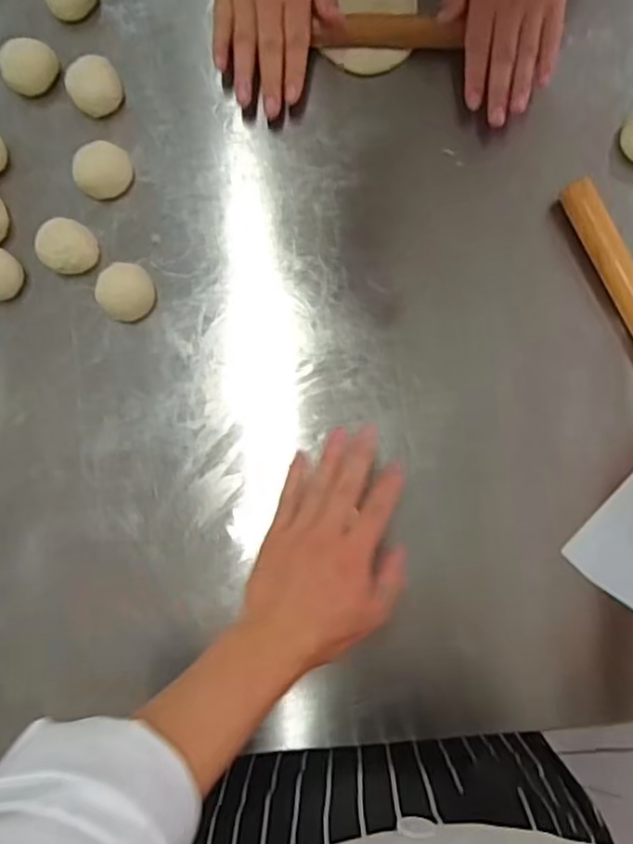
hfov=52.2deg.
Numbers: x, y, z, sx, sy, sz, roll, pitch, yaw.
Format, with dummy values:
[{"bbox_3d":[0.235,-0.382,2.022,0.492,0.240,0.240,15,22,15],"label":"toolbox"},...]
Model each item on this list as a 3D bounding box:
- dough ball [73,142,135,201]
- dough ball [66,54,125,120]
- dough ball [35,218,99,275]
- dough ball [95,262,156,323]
[{"bbox_3d":[-0.183,-0.215,0.558,0.043,0.030,0.043,0,84,1],"label":"dough ball"},{"bbox_3d":[-0.192,-0.291,0.563,0.045,0.034,0.037,-31,83,-3],"label":"dough ball"},{"bbox_3d":[-0.212,-0.149,0.547,0.045,0.035,0.044,0,83,0],"label":"dough ball"},{"bbox_3d":[-0.159,-0.109,0.543,0.043,0.026,0.047,0,84,1],"label":"dough ball"}]

